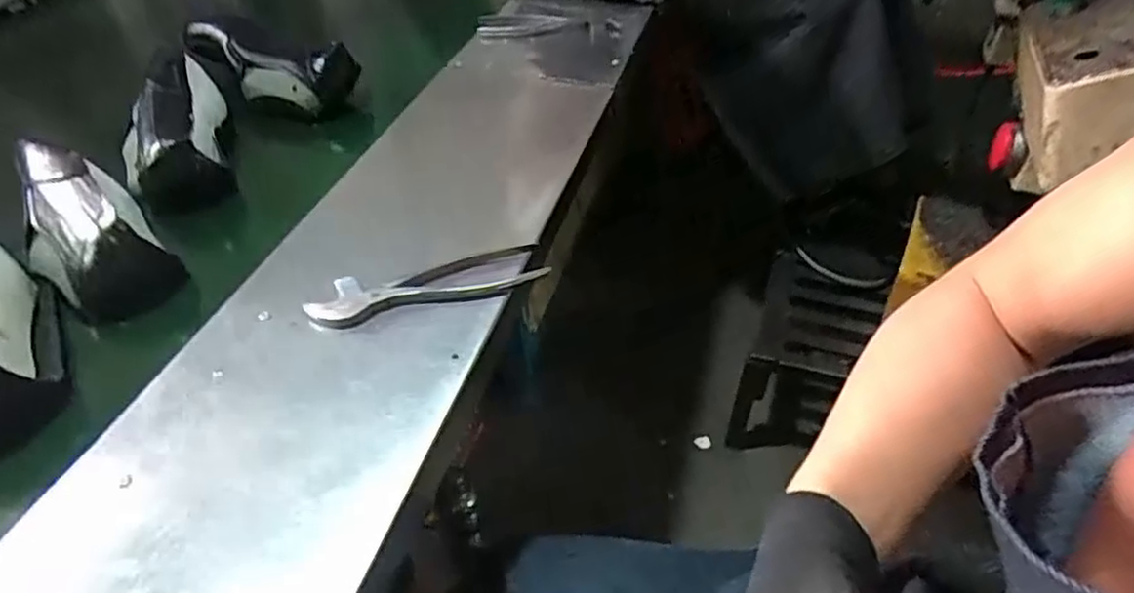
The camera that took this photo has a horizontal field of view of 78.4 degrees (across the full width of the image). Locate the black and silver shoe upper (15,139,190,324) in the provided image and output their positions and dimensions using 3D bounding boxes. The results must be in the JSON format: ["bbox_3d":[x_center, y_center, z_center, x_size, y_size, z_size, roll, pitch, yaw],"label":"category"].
[{"bbox_3d":[-0.446,-0.071,0.645,0.103,0.080,0.217,-29,49,-29],"label":"black and silver shoe upper"}]

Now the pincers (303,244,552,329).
[{"bbox_3d":[-0.114,-0.013,0.571,0.191,0.029,0.048,-13,43,-14],"label":"pincers"}]

